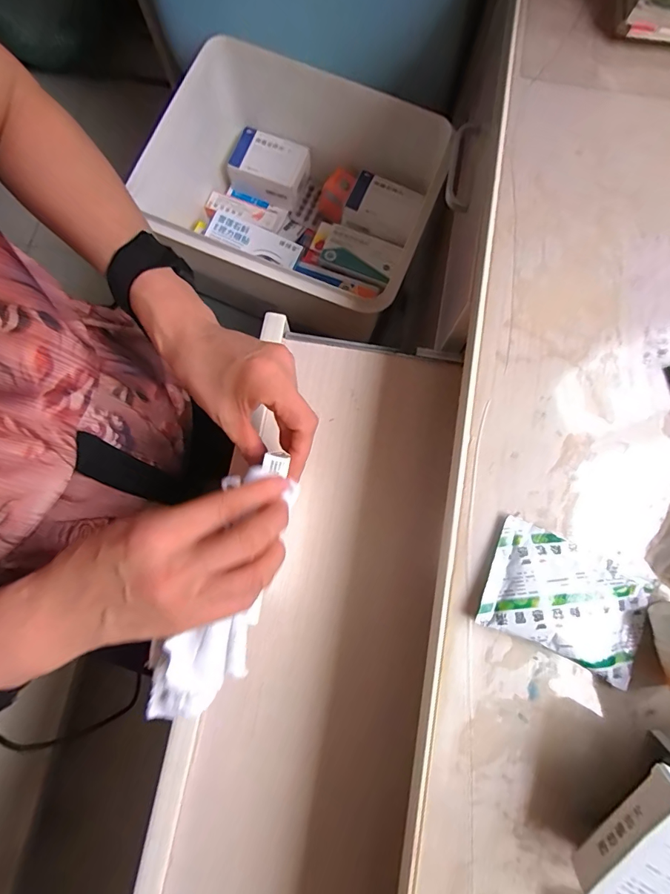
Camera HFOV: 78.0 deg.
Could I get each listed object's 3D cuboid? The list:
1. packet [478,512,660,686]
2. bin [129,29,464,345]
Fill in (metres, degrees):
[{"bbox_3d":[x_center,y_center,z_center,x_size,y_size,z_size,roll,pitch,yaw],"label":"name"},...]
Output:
[{"bbox_3d":[0.142,0.093,0.253,0.097,0.012,0.066,24,79,4],"label":"packet"},{"bbox_3d":[-0.050,-0.336,0.582,0.321,0.178,0.249,21,79,4],"label":"bin"}]

